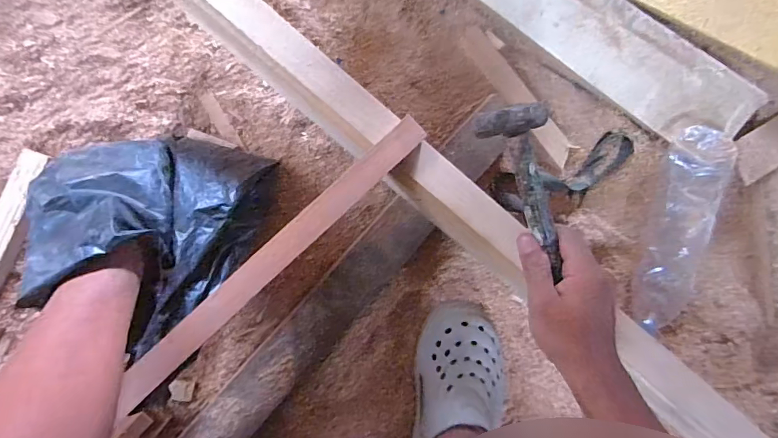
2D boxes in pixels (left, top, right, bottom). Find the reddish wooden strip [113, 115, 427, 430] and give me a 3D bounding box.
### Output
[{"bbox_3d":[-0.113,0.037,0.455,0.390,0.012,0.029,-43,93,-9],"label":"reddish wooden strip"}]

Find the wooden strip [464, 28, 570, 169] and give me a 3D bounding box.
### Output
[{"bbox_3d":[0.194,-0.181,0.670,0.047,0.020,0.242,-34,92,-9],"label":"wooden strip"}]

